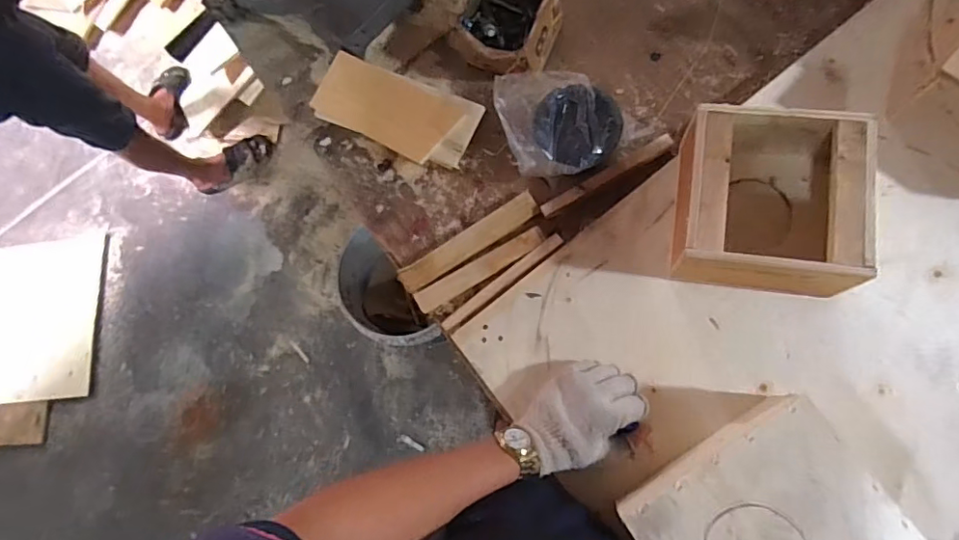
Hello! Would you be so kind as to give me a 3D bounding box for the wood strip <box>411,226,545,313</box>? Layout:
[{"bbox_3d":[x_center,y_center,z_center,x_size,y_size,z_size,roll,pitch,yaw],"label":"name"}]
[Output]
[{"bbox_3d":[0.000,-0.001,0.695,0.179,0.020,0.028,-31,74,1],"label":"wood strip"}]

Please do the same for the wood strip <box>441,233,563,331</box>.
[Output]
[{"bbox_3d":[0.028,0.015,0.687,0.184,0.014,0.017,-38,74,-1],"label":"wood strip"}]

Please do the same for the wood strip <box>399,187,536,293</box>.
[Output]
[{"bbox_3d":[-0.014,-0.037,0.707,0.199,0.011,0.035,-34,74,0],"label":"wood strip"}]

